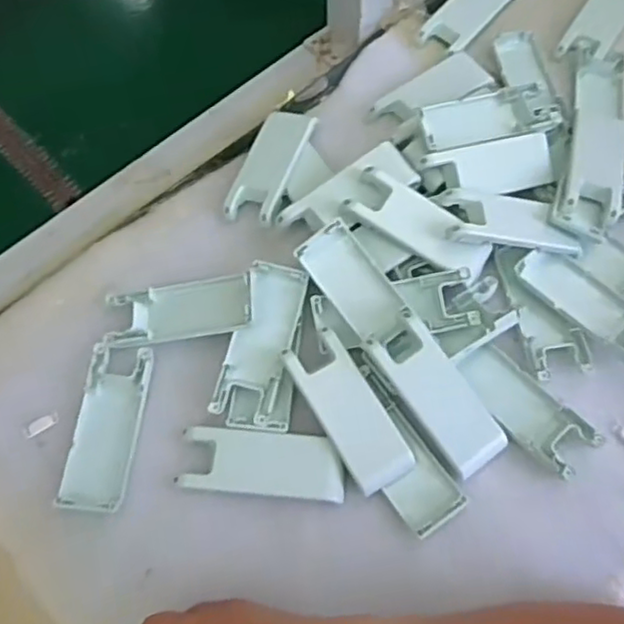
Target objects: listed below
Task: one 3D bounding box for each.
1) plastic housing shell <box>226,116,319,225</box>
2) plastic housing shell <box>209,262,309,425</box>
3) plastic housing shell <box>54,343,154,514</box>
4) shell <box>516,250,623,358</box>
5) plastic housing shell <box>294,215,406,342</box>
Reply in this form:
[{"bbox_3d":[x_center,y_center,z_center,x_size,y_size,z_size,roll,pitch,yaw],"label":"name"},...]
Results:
[{"bbox_3d":[-0.031,-0.109,0.501,0.039,0.018,0.096,18,65,9],"label":"plastic housing shell"},{"bbox_3d":[-0.033,0.017,0.434,0.039,0.017,0.101,12,64,7],"label":"plastic housing shell"},{"bbox_3d":[-0.130,0.072,0.421,0.039,0.006,0.103,5,64,3],"label":"plastic housing shell"},{"bbox_3d":[0.188,-0.005,0.453,0.039,0.011,0.102,-41,70,-18],"label":"shell"},{"bbox_3d":[0.028,-0.018,0.442,0.038,0.015,0.082,-35,85,-16],"label":"plastic housing shell"}]

